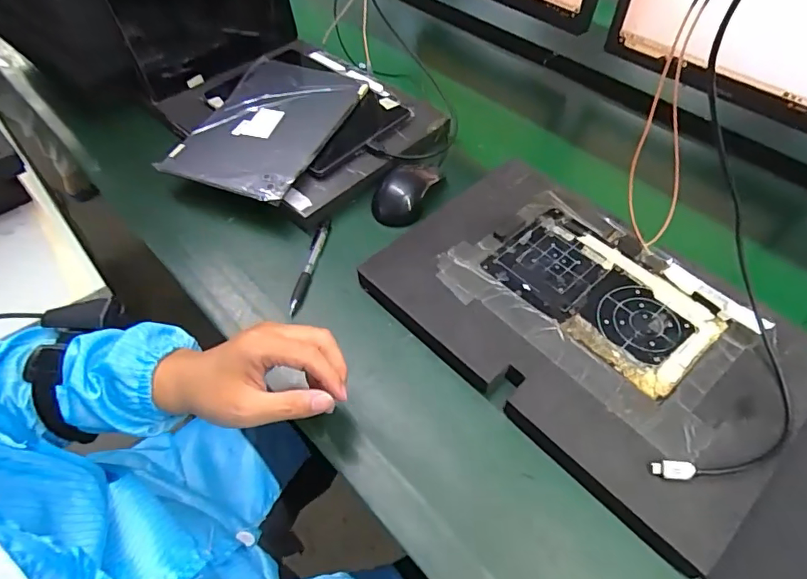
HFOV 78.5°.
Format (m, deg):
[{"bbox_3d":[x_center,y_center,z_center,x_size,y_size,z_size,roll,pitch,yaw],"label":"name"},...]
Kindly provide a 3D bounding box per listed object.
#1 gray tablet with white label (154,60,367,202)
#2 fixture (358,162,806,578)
[{"bbox_3d":[-0.176,-0.217,0.646,0.171,0.013,0.250,17,54,12],"label":"gray tablet with white label"},{"bbox_3d":[0.179,0.026,0.500,0.275,0.042,0.392,-36,61,-25],"label":"fixture"}]

